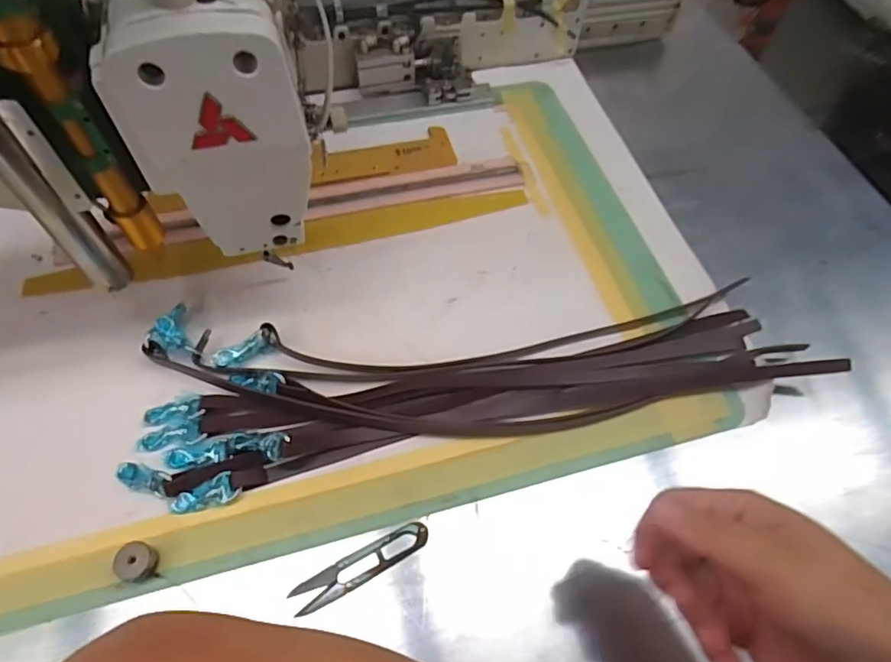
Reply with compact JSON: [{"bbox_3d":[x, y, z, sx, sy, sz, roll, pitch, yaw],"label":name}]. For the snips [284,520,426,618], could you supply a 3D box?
[{"bbox_3d":[-0.060,0.168,0.394,0.102,0.006,0.022,-24,63,-16],"label":"snips"}]

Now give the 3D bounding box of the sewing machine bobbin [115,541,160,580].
[{"bbox_3d":[-0.214,0.160,0.381,0.024,0.017,0.023,18,60,8],"label":"sewing machine bobbin"}]

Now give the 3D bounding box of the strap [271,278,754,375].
[{"bbox_3d":[0.072,-0.001,0.494,0.452,0.014,0.059,-7,60,-7],"label":"strap"}]

